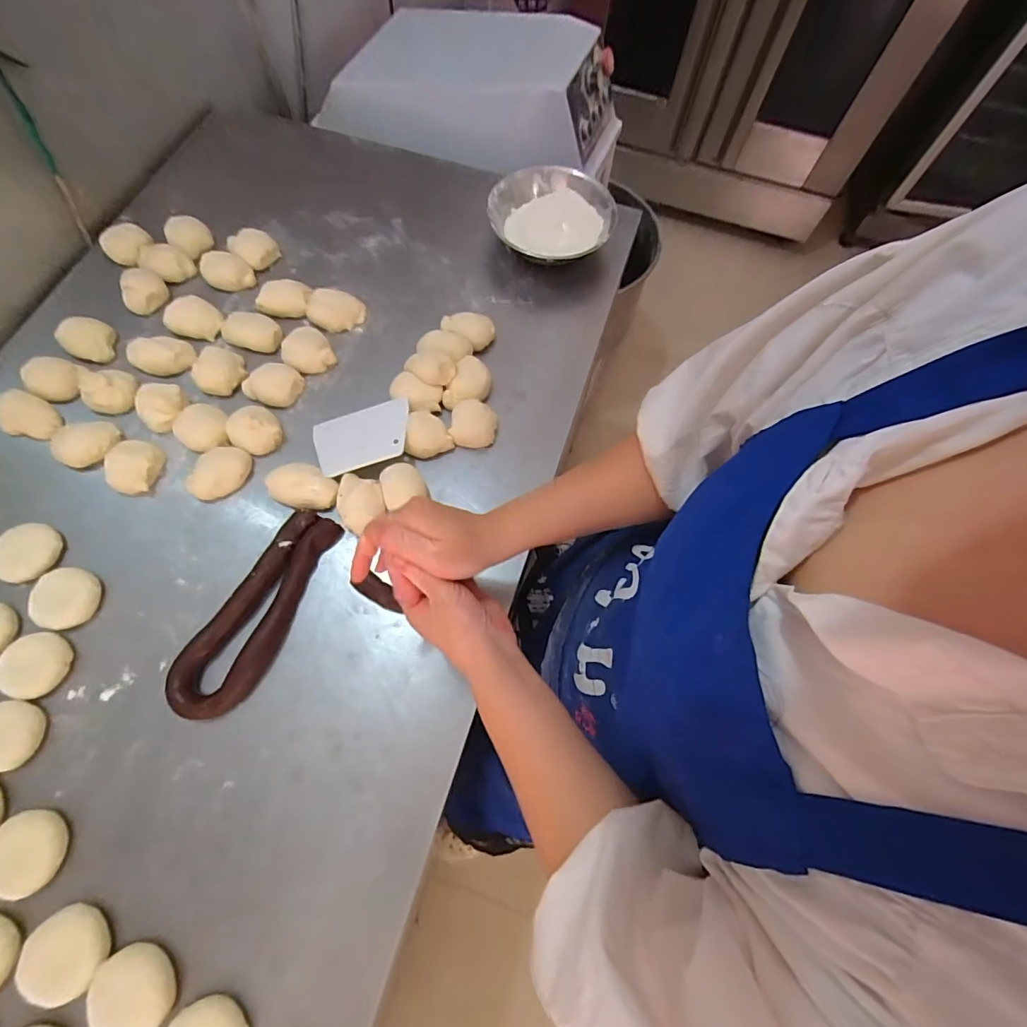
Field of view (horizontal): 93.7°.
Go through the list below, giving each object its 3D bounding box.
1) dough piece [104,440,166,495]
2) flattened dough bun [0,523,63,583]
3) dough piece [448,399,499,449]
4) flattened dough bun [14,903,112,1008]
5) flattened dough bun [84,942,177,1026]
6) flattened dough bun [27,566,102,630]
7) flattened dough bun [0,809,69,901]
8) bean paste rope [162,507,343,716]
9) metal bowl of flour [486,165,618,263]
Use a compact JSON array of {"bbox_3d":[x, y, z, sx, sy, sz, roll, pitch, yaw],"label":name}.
[{"bbox_3d":[-0.470,-0.057,0.598,0.052,0.034,0.065,11,70,3],"label":"dough piece"},{"bbox_3d":[-0.565,0.045,0.560,0.066,0.019,0.069,10,70,2],"label":"flattened dough bun"},{"bbox_3d":[-0.052,-0.121,0.649,0.060,0.035,0.065,8,70,2],"label":"dough piece"},{"bbox_3d":[-0.400,0.392,0.429,0.069,0.015,0.066,0,70,-1],"label":"flattened dough bun"},{"bbox_3d":[-0.335,0.419,0.420,0.069,0.014,0.066,0,70,-1],"label":"flattened dough bun"},{"bbox_3d":[-0.503,0.095,0.539,0.064,0.018,0.066,0,70,-1],"label":"flattened dough bun"},{"bbox_3d":[-0.464,0.322,0.456,0.072,0.019,0.068,0,70,-1],"label":"flattened dough bun"},{"bbox_3d":[-0.281,0.109,0.541,0.080,0.024,0.241,29,72,9],"label":"bean paste rope"},{"bbox_3d":[0.058,-0.447,0.741,0.185,0.053,0.173,0,70,-1],"label":"metal bowl of flour"}]

